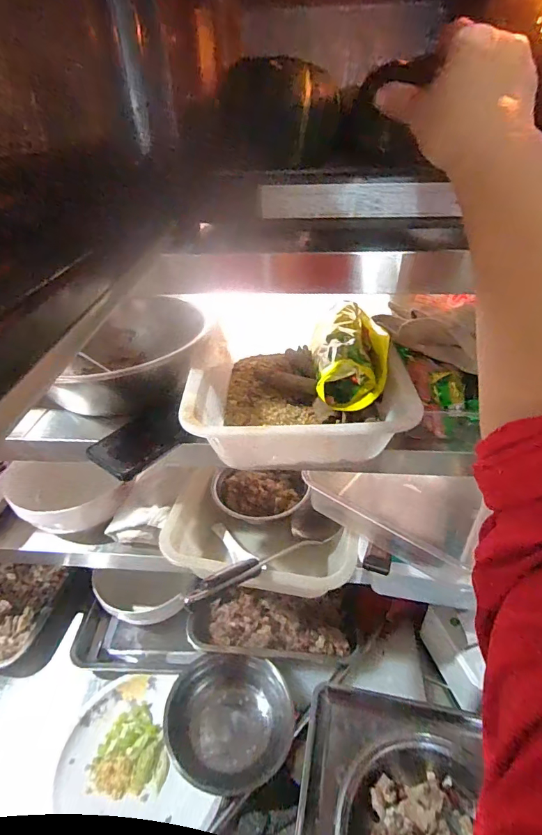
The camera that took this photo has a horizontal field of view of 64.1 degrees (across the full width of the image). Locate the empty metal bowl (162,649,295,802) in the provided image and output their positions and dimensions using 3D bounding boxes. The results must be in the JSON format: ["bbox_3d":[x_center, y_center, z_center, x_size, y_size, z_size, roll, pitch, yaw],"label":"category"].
[{"bbox_3d":[-0.060,0.439,0.628,0.168,0.083,0.158,-2,35,1],"label":"empty metal bowl"}]

